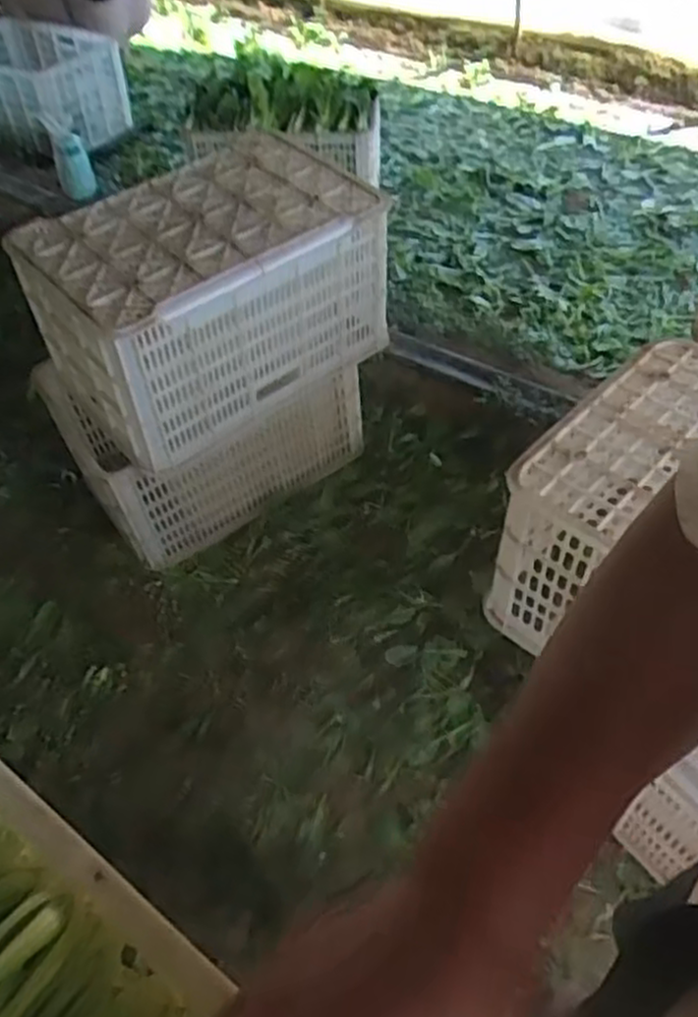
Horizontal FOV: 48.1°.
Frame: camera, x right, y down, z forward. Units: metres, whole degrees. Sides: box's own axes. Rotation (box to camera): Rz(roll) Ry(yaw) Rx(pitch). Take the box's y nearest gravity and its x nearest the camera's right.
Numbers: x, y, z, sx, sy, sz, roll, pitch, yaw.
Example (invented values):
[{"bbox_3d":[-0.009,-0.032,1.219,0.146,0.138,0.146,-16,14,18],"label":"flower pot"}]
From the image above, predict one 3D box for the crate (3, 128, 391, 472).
[{"bbox_3d":[-0.241,-0.396,1.480,0.607,0.355,0.351,-32,55,-21],"label":"crate"}]

